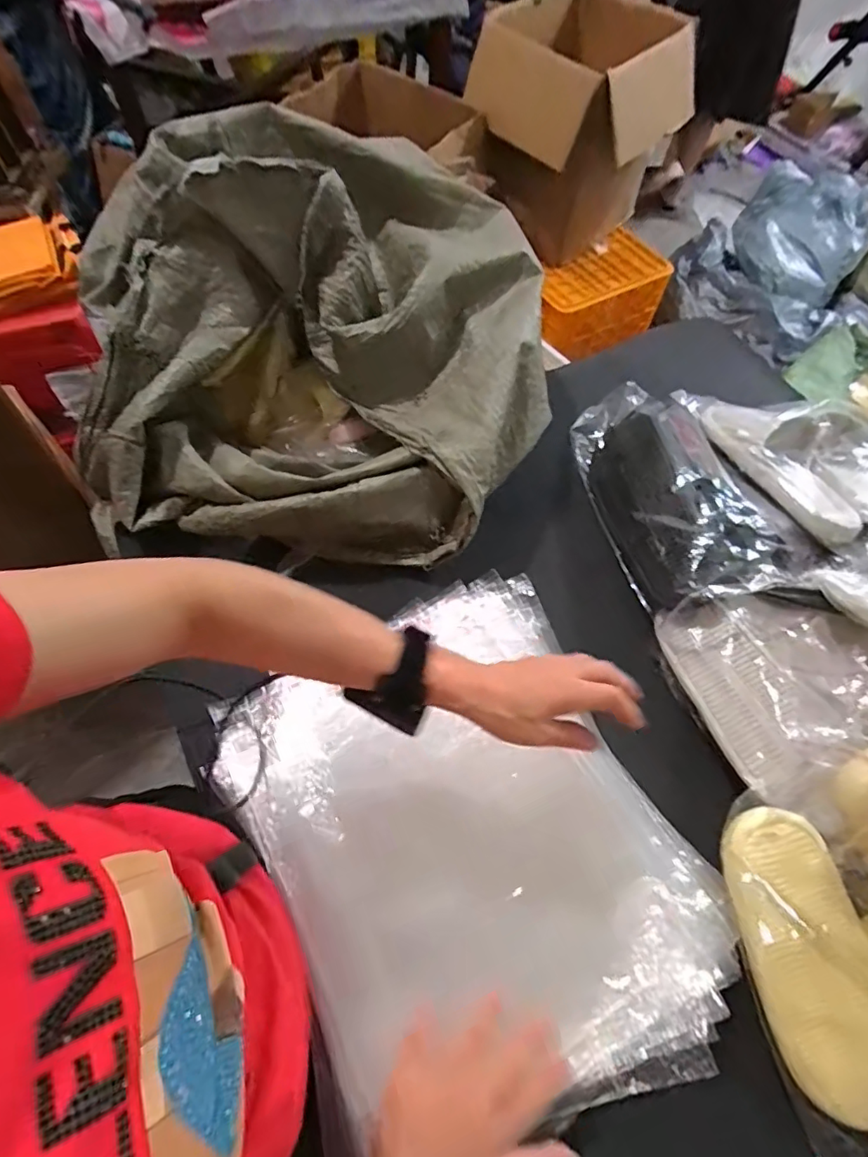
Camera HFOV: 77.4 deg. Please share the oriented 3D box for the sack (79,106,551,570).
[{"bbox_3d":[-0.131,-0.318,0.671,0.497,0.256,0.523,0,61,-3],"label":"sack"}]

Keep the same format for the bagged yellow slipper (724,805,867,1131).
[{"bbox_3d":[0.320,0.320,0.467,0.100,0.063,0.247,-21,86,11],"label":"bagged yellow slipper"}]

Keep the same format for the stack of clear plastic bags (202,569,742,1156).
[{"bbox_3d":[0.028,0.229,0.490,0.346,0.038,0.430,-26,66,-16],"label":"stack of clear plastic bags"}]

